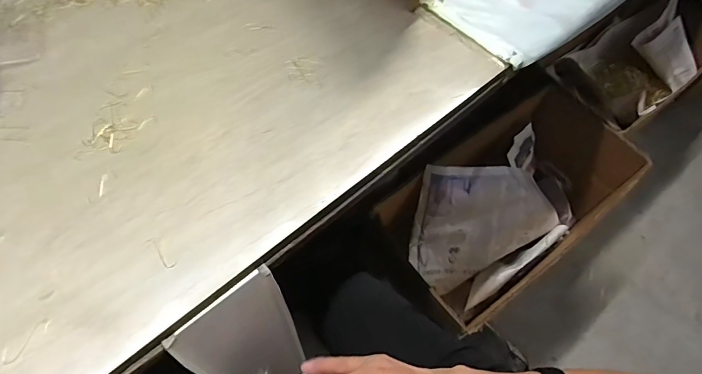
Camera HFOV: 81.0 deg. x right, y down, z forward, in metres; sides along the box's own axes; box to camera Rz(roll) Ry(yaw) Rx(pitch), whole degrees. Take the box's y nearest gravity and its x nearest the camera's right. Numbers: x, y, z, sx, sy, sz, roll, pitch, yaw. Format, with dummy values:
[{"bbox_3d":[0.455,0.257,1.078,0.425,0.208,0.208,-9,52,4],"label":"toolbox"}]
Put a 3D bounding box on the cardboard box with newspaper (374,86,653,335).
[{"bbox_3d":[0.371,0.051,1.012,0.616,0.282,0.315,-31,67,-21],"label":"cardboard box with newspaper"}]

